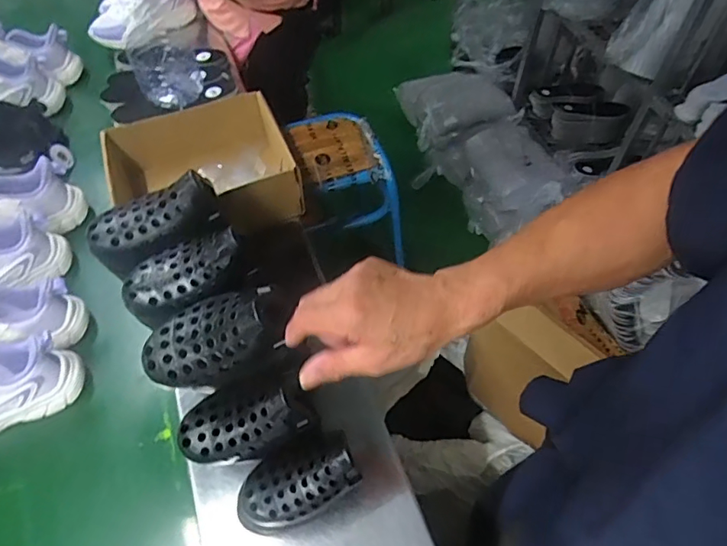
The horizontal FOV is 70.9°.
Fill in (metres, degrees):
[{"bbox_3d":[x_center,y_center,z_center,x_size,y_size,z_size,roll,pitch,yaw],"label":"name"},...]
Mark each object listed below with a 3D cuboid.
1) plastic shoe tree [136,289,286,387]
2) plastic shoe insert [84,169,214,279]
[{"bbox_3d":[-0.151,0.059,0.481,0.121,0.071,0.075,-21,57,-14],"label":"plastic shoe tree"},{"bbox_3d":[-0.249,-0.058,0.610,0.163,0.061,0.071,-28,57,2],"label":"plastic shoe insert"}]

